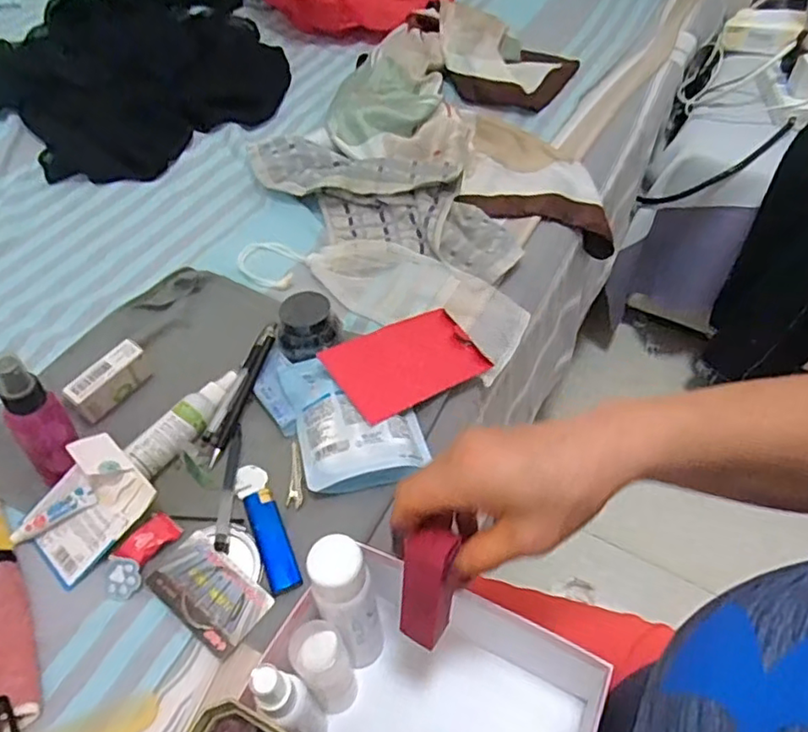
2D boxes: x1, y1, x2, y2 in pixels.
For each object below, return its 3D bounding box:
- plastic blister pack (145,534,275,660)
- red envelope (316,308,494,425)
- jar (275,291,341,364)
[{"bbox_3d":[-0.144,0.167,0.456,0.081,0.007,0.052,33,58,22],"label":"plastic blister pack"},{"bbox_3d":[0.005,-0.006,0.583,0.151,0.006,0.086,-22,64,-35],"label":"red envelope"},{"bbox_3d":[-0.094,-0.036,0.586,0.051,0.052,0.052,1,52,-1],"label":"jar"}]

